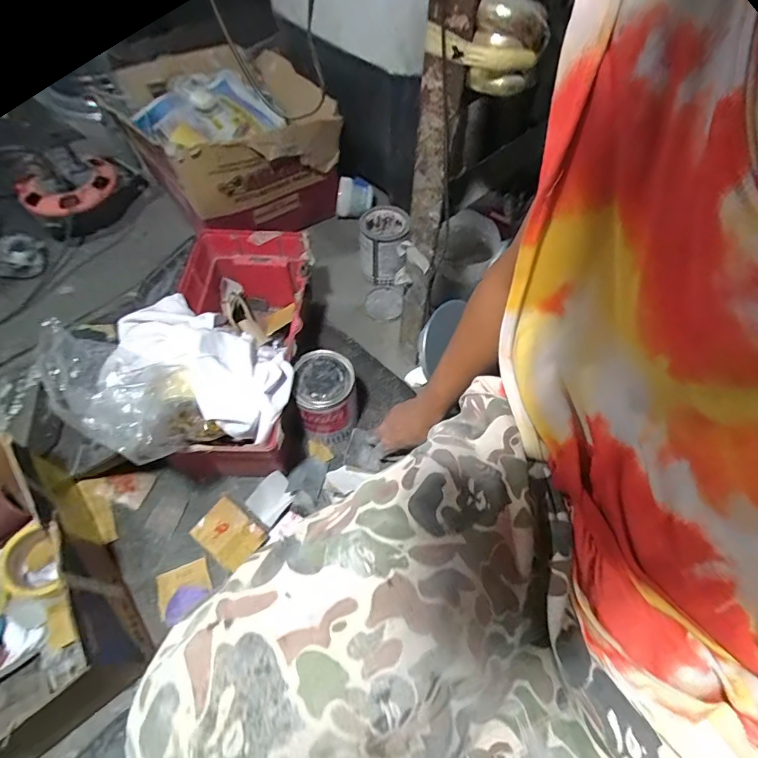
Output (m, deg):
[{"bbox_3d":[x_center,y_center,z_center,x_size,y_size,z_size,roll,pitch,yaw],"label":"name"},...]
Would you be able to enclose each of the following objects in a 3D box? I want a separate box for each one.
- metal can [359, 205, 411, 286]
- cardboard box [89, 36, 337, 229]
[{"bbox_3d":[0.009,-0.275,0.922,0.095,0.133,0.098,-9,58,-6],"label":"metal can"},{"bbox_3d":[-0.319,-0.505,0.947,0.333,0.259,0.373,-33,63,-20],"label":"cardboard box"}]

